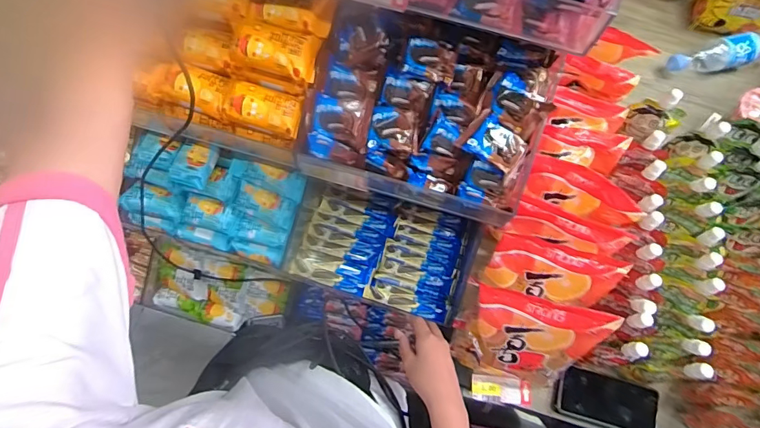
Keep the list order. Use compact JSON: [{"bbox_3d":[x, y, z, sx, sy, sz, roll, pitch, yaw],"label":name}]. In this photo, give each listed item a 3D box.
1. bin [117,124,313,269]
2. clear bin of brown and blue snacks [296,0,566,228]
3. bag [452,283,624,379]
[{"bbox_3d":[-0.278,-0.024,0.693,0.288,0.128,0.143,15,72,3],"label":"bin"},{"bbox_3d":[0.057,-0.127,0.537,0.289,0.124,0.198,17,73,3],"label":"clear bin of brown and blue snacks"},{"bbox_3d":[0.208,0.176,0.596,0.172,0.179,0.067,12,31,8],"label":"bag"}]

